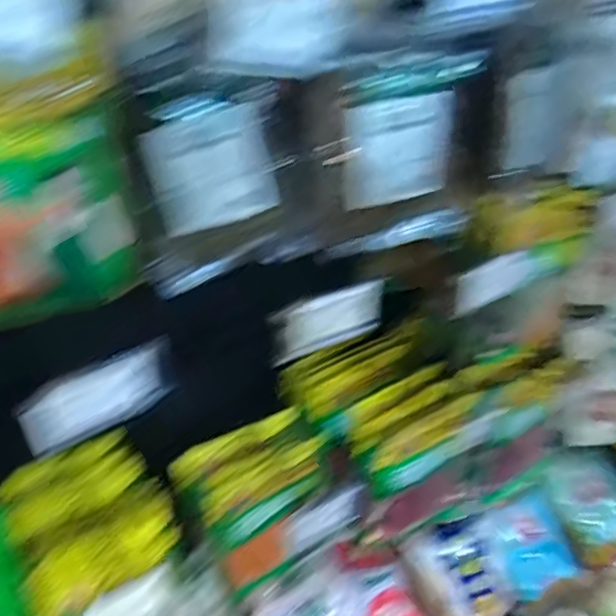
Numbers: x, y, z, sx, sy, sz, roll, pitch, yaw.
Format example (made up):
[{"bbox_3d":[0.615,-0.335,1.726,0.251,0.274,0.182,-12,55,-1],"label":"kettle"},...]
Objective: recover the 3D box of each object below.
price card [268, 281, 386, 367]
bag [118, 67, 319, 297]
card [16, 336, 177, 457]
[{"bbox_3d":[0.018,0.011,0.477,0.093,0.043,0.006,-21,34,-6],"label":"price card"},{"bbox_3d":[-0.077,-0.101,0.510,0.140,0.161,0.058,-13,36,-20],"label":"bag"},{"bbox_3d":[-0.135,0.060,0.403,0.098,0.057,0.006,-25,43,-27],"label":"card"}]

